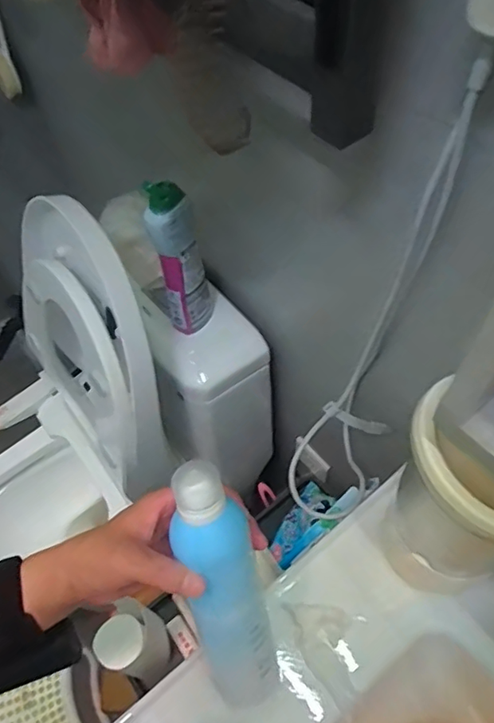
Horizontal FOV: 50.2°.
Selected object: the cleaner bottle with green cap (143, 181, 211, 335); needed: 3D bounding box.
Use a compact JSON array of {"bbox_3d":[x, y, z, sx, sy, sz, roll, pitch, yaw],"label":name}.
[{"bbox_3d":[-0.092,-0.131,0.730,0.062,0.243,0.058,-6,57,0],"label":"cleaner bottle with green cap"}]

